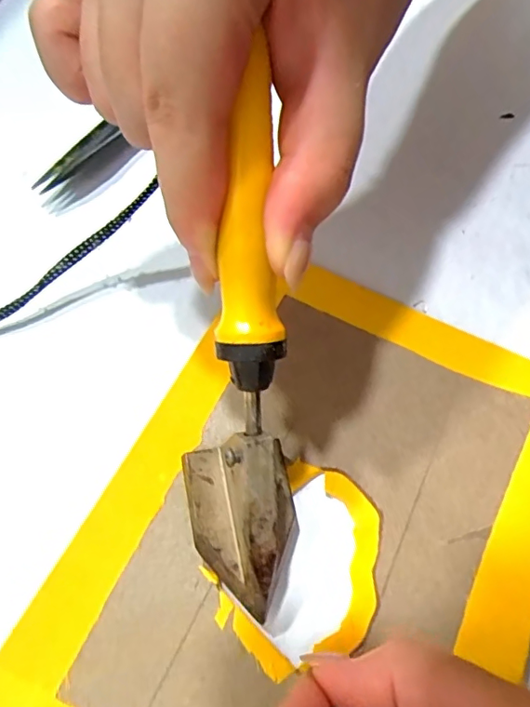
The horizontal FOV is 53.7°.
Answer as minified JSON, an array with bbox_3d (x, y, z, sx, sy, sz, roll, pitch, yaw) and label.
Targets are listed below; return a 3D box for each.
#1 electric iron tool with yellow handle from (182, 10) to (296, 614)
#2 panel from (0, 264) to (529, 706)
[{"bbox_3d":[-0.007,0.001,0.157,0.032,0.025,0.155,2,103,-1],"label":"electric iron tool with yellow handle"},{"bbox_3d":[0.021,0.058,0.185,0.147,0.005,0.192,25,64,11],"label":"panel"}]

